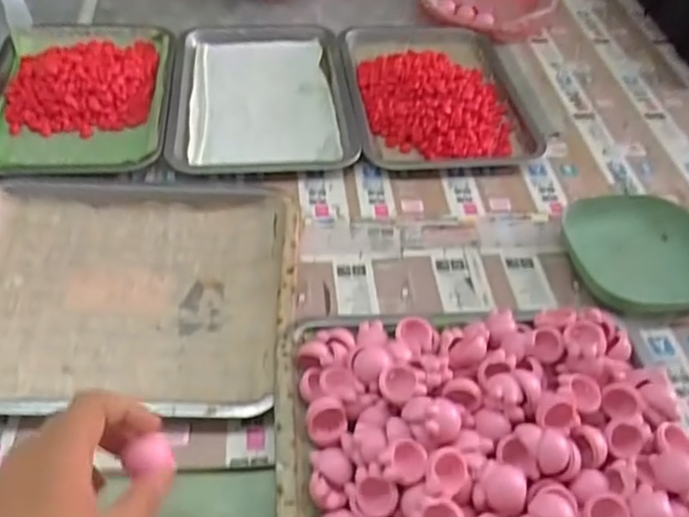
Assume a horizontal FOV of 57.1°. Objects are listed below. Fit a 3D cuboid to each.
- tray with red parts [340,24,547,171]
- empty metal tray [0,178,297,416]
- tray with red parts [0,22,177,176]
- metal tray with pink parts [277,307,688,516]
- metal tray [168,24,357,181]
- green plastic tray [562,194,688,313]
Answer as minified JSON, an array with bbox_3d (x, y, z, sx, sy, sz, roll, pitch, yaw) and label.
[{"bbox_3d":[0.113,-0.229,0.820,0.215,0.030,0.321,-3,47,-6],"label":"tray with red parts"},{"bbox_3d":[-0.206,0.019,0.570,0.306,0.023,0.270,2,46,-1],"label":"empty metal tray"},{"bbox_3d":[-0.322,-0.206,0.766,0.216,0.029,0.291,-3,47,-6],"label":"tray with red parts"},{"bbox_3d":[0.110,0.142,0.449,0.302,0.055,0.253,-1,47,-4],"label":"metal tray with pink parts"},{"bbox_3d":[-0.105,-0.220,0.802,0.211,0.018,0.317,-4,47,-7],"label":"metal tray"},{"bbox_3d":[0.293,-0.011,0.630,0.139,0.027,0.151,-3,47,-6],"label":"green plastic tray"}]

